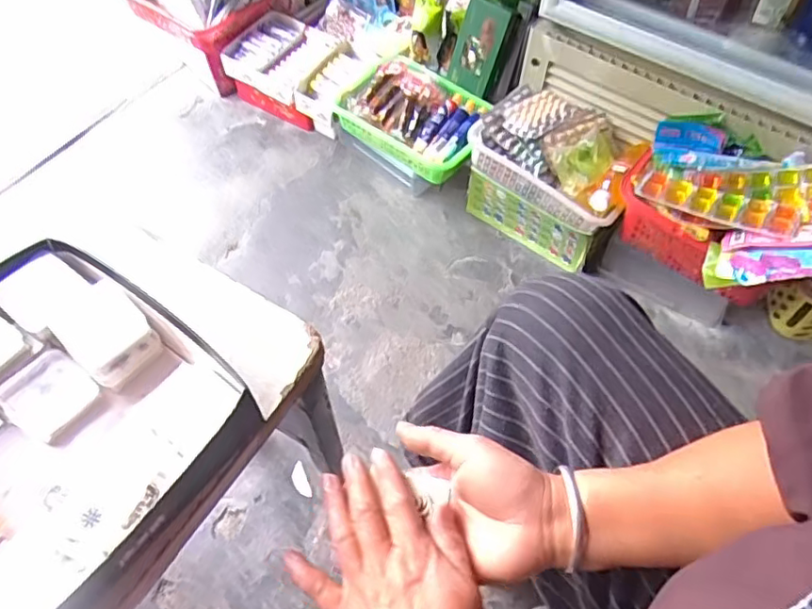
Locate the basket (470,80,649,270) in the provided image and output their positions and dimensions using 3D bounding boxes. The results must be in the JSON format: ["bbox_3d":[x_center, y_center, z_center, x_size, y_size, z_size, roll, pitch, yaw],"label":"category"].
[{"bbox_3d":[0.263,-0.218,1.085,0.274,0.195,0.186,36,64,21],"label":"basket"}]

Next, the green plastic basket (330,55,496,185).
[{"bbox_3d":[0.019,-0.352,1.133,0.282,0.074,0.187,31,62,18],"label":"green plastic basket"}]

